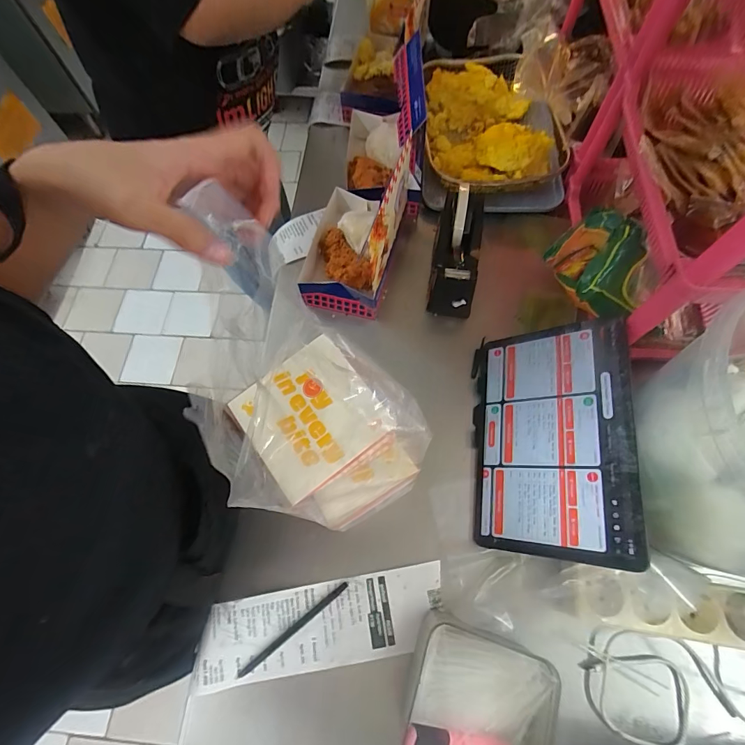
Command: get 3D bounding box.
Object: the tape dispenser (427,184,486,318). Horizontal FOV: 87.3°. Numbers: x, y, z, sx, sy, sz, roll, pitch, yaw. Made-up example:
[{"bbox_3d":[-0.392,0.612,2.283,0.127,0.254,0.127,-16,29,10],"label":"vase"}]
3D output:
[{"bbox_3d":[0.114,-0.171,0.535,0.059,0.093,0.162,8,68,6],"label":"tape dispenser"}]

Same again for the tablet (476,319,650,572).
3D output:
[{"bbox_3d":[0.189,0.067,0.428,0.166,0.008,0.243,-12,60,44],"label":"tablet"}]

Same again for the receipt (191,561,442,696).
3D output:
[{"bbox_3d":[-0.053,0.267,0.411,0.256,0.008,0.076,-10,72,-3],"label":"receipt"}]

